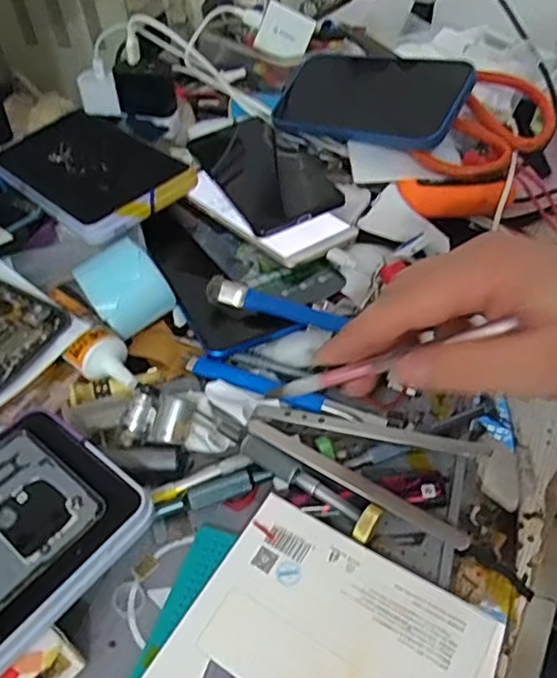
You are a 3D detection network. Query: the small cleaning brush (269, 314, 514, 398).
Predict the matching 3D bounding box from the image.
[{"bbox_3d":[0.047,0.012,0.284,0.125,0.009,0.009,-22,35,33],"label":"small cleaning brush"}]

